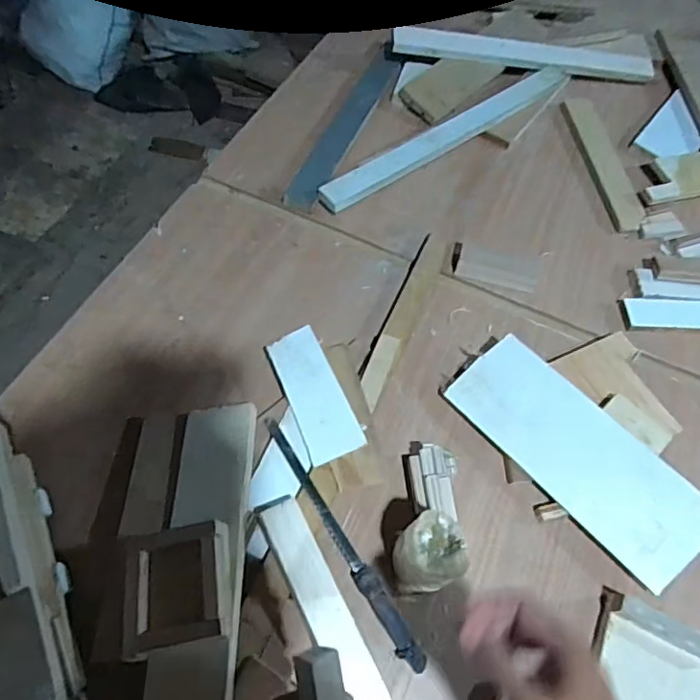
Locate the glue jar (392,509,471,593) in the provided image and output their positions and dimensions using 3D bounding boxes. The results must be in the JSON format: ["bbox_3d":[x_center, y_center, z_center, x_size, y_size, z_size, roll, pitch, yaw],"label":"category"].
[{"bbox_3d":[0.084,0.204,0.544,0.064,0.114,0.064,2,60,-3],"label":"glue jar"}]

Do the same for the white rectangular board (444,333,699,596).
[{"bbox_3d":[0.266,0.119,0.635,0.118,0.009,0.307,-46,69,-1],"label":"white rectangular board"}]

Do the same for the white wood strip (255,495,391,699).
[{"bbox_3d":[-0.028,0.255,0.543,0.043,0.014,0.227,-22,72,-21],"label":"white wood strip"}]

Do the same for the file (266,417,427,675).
[{"bbox_3d":[-0.010,0.201,0.593,0.025,0.019,0.302,-27,66,-18],"label":"file"}]

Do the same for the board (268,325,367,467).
[{"bbox_3d":[-0.043,0.050,0.653,0.065,0.008,0.170,-23,65,-5],"label":"board"}]

